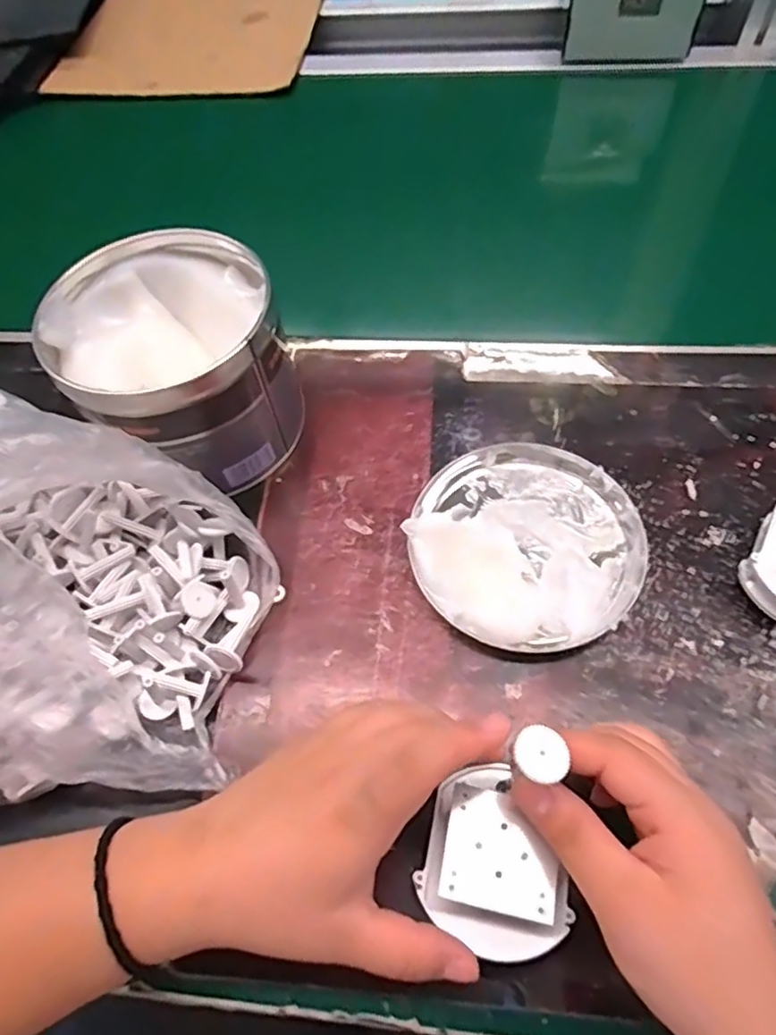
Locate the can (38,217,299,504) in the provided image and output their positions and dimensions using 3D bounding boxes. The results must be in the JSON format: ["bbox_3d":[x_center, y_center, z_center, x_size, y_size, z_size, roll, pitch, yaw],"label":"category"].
[{"bbox_3d":[-0.120,-0.093,0.379,0.127,0.092,0.118,-2,59,3],"label":"can"}]

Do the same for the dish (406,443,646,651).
[{"bbox_3d":[0.077,0.012,0.352,0.126,0.018,0.125,36,68,22],"label":"dish"}]

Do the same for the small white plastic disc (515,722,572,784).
[{"bbox_3d":[0.056,0.086,0.228,0.019,0.004,0.019,-1,61,1],"label":"small white plastic disc"}]

